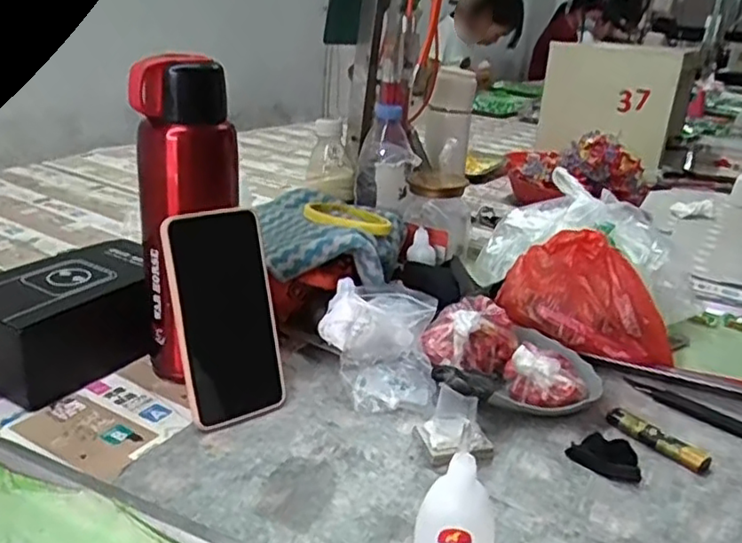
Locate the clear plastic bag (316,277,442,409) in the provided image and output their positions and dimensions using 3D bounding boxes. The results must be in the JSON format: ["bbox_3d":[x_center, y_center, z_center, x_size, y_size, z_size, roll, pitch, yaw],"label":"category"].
[{"bbox_3d":[0.006,0.062,0.573,0.097,0.072,0.105,4,22,-1],"label":"clear plastic bag"}]

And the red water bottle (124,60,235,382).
[{"bbox_3d":[-0.153,-0.033,0.525,0.061,0.260,0.072,14,24,20],"label":"red water bottle"}]

